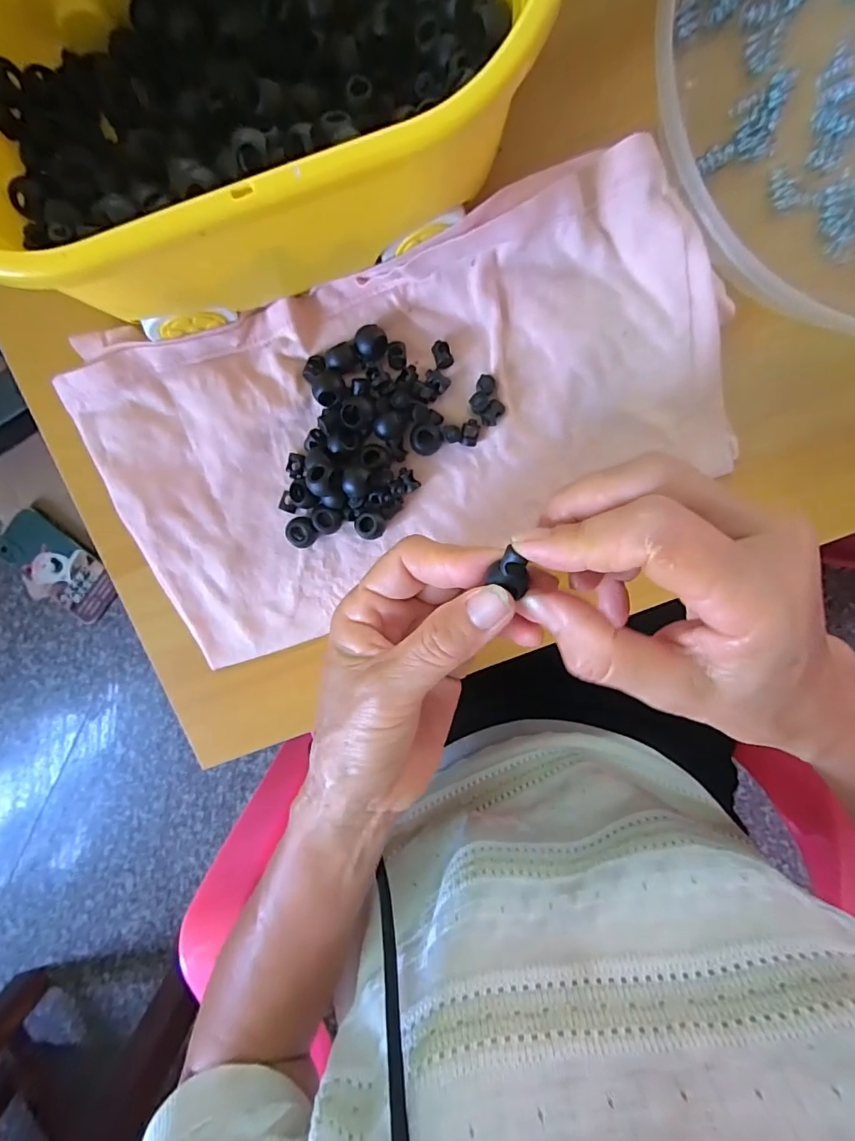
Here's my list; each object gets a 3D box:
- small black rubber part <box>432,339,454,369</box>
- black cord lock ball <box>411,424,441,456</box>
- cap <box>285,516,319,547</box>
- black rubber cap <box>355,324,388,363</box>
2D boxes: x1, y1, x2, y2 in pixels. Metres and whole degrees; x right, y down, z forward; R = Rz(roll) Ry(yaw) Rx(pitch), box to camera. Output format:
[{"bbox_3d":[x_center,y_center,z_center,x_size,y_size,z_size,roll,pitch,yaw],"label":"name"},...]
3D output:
[{"bbox_3d":[0.007,-0.105,0.241,0.008,0.005,0.014,-18,97,4],"label":"small black rubber part"},{"bbox_3d":[-0.001,-0.064,0.244,0.015,0.008,0.014,0,98,1],"label":"black cord lock ball"},{"bbox_3d":[-0.063,-0.020,0.253,0.015,0.011,0.015,0,98,1],"label":"cap"},{"bbox_3d":[-0.026,-0.108,0.237,0.014,0.008,0.015,0,98,1],"label":"black rubber cap"}]

